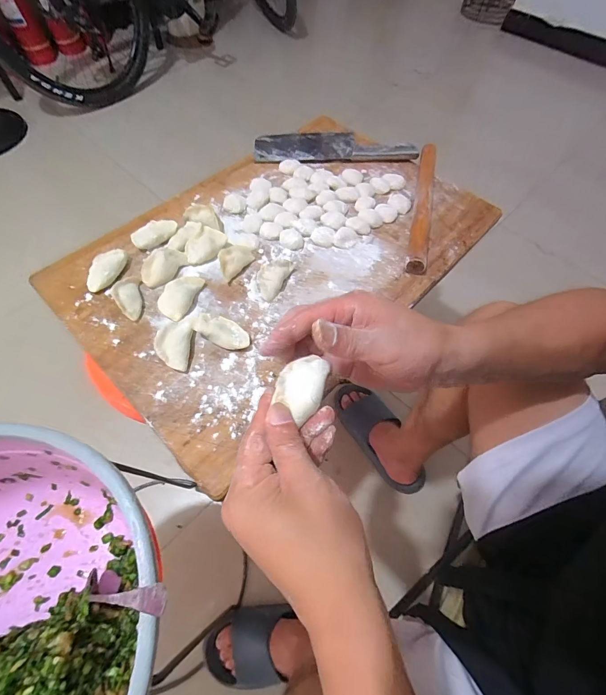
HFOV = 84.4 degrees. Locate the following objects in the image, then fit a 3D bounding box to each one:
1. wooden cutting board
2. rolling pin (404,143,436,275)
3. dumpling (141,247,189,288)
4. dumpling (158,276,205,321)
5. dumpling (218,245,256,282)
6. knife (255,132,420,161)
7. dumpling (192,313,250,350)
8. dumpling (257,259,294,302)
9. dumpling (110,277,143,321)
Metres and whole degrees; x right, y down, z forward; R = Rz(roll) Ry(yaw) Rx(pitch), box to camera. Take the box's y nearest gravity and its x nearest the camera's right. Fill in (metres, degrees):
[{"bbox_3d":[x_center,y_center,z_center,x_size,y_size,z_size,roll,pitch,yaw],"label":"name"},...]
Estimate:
[{"bbox_3d":[-0.026,-0.156,0.478,0.389,0.029,0.569,39,66,18],"label":"wooden cutting board"},{"bbox_3d":[0.185,-0.221,0.513,0.030,0.026,0.270,13,61,5],"label":"rolling pin"},{"bbox_3d":[-0.186,-0.108,0.438,0.032,0.023,0.062,35,65,16],"label":"dumpling"},{"bbox_3d":[-0.157,-0.066,0.422,0.037,0.020,0.066,17,62,7],"label":"dumpling"},{"bbox_3d":[-0.092,-0.119,0.450,0.026,0.027,0.059,32,64,15],"label":"dumpling"},{"bbox_3d":[0.055,-0.364,0.593,0.275,0.025,0.089,-2,61,-3],"label":"knife"},{"bbox_3d":[-0.097,-0.020,0.397,0.070,0.024,0.035,26,63,12],"label":"dumpling"},{"bbox_3d":[-0.039,-0.093,0.440,0.030,0.022,0.062,23,62,10],"label":"dumpling"},{"bbox_3d":[-0.218,-0.063,0.416,0.028,0.023,0.061,-14,62,-10],"label":"dumpling"}]

